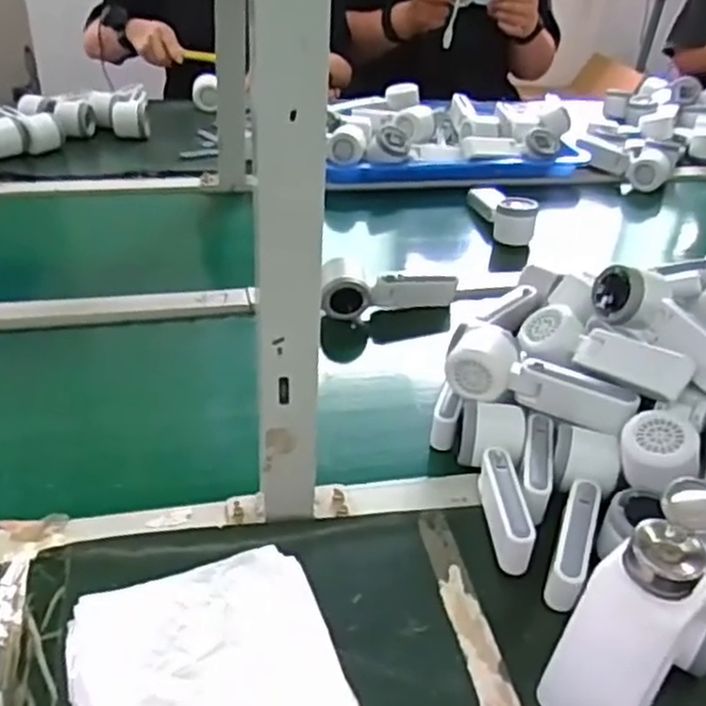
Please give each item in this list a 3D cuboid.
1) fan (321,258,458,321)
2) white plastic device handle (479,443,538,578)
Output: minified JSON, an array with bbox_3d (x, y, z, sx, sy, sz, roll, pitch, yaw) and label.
[{"bbox_3d":[0.039,-0.079,0.887,0.166,0.049,0.059,-7,37,-16],"label":"fan"},{"bbox_3d":[0.123,0.127,0.607,0.025,0.045,0.100,3,36,-2],"label":"white plastic device handle"}]

